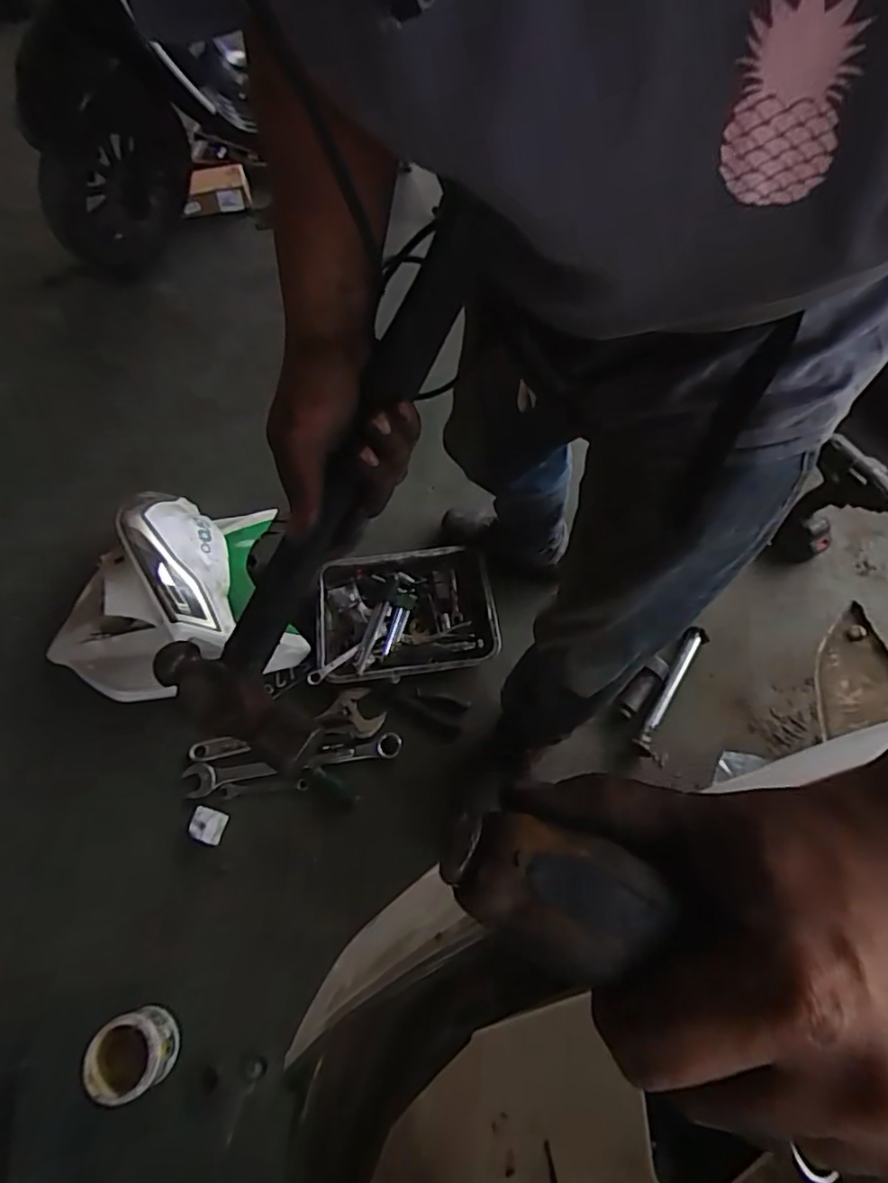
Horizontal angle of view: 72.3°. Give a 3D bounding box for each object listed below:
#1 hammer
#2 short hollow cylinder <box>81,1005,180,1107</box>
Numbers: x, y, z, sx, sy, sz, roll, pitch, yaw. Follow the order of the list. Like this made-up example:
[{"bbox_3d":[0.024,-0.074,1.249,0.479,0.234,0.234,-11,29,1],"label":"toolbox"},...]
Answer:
[{"bbox_3d":[-0.060,-0.066,0.350,0.106,0.025,0.325,27,94,15],"label":"hammer"},{"bbox_3d":[-0.459,0.682,0.898,0.106,0.074,0.104,-1,63,2],"label":"short hollow cylinder"}]

